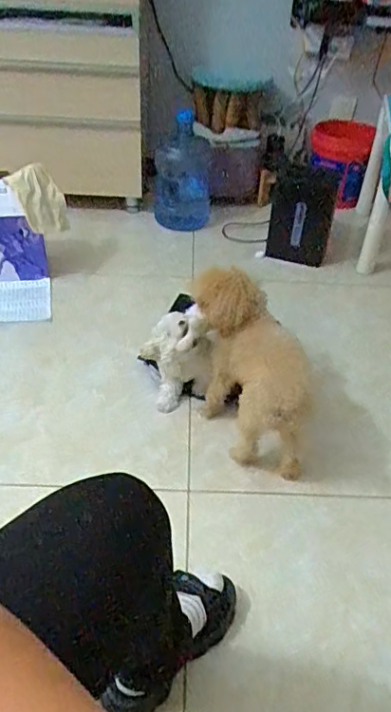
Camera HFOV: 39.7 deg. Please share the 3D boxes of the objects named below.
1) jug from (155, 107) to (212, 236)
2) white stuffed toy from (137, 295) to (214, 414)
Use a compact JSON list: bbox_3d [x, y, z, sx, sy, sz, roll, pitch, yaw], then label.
[{"bbox_3d":[-0.041,-0.621,1.860,0.198,0.355,0.216,2,40,-1],"label":"jug"},{"bbox_3d":[-0.045,-0.005,1.209,0.145,0.255,0.122,2,39,-3],"label":"white stuffed toy"}]

